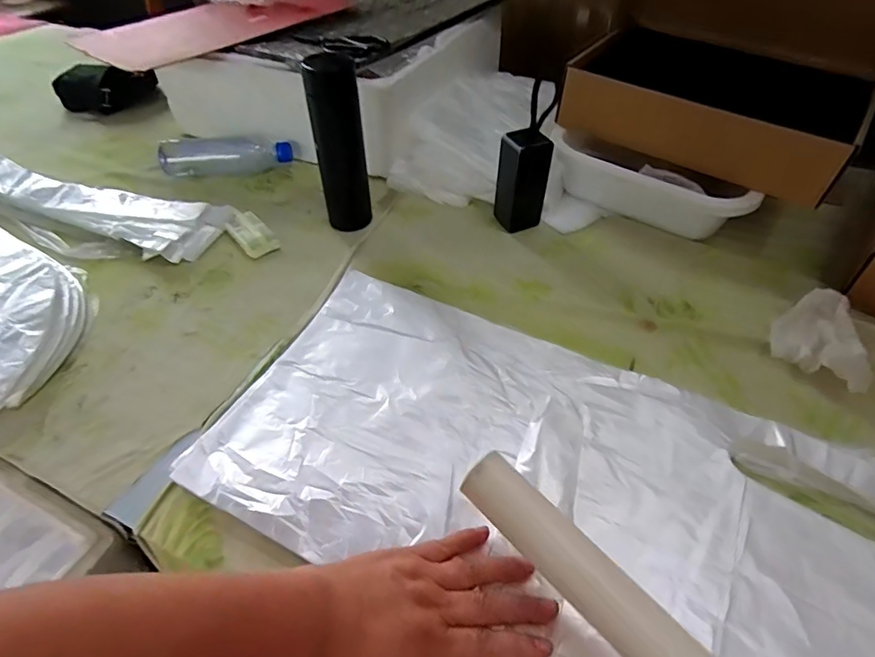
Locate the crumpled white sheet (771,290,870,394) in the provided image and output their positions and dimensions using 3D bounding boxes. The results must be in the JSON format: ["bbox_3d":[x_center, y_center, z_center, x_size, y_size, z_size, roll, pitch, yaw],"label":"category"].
[{"bbox_3d":[0.434,0.010,0.551,0.096,0.029,0.124,36,60,28],"label":"crumpled white sheet"}]

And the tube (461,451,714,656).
[{"bbox_3d":[0.121,0.182,0.302,0.035,0.028,0.266,-36,61,-24],"label":"tube"}]

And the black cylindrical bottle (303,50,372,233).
[{"bbox_3d":[-0.130,-0.242,0.663,0.063,0.216,0.074,-7,45,-7],"label":"black cylindrical bottle"}]

